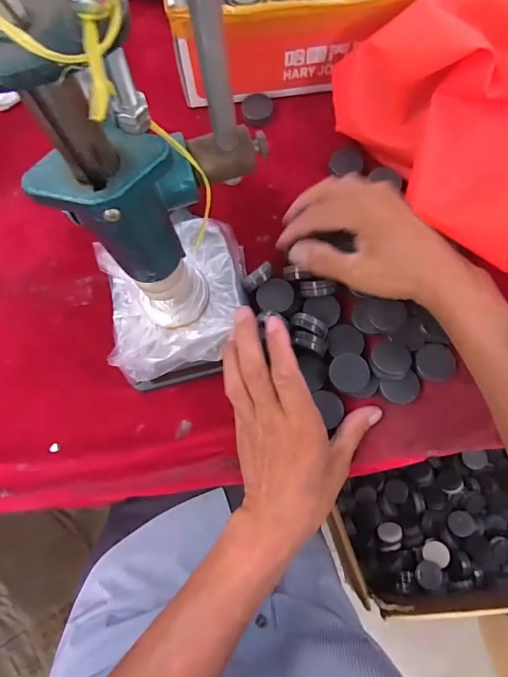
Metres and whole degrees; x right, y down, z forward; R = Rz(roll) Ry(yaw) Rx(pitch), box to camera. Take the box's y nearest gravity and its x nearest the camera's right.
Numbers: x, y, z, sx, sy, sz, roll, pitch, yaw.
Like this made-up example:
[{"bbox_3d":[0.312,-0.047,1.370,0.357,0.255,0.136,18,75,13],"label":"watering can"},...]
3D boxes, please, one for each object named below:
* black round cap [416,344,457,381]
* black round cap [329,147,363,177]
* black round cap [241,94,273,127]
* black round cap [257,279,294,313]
[{"bbox_3d":[0.160,0.021,0.371,0.033,0.006,0.031,-1,82,4],"label":"black round cap"},{"bbox_3d":[0.093,-0.180,0.427,0.032,0.005,0.029,0,82,4],"label":"black round cap"},{"bbox_3d":[0.004,-0.244,0.448,0.032,0.009,0.033,-1,76,2],"label":"black round cap"},{"bbox_3d":[0.019,-0.038,0.380,0.032,0.013,0.030,-1,82,4],"label":"black round cap"}]

